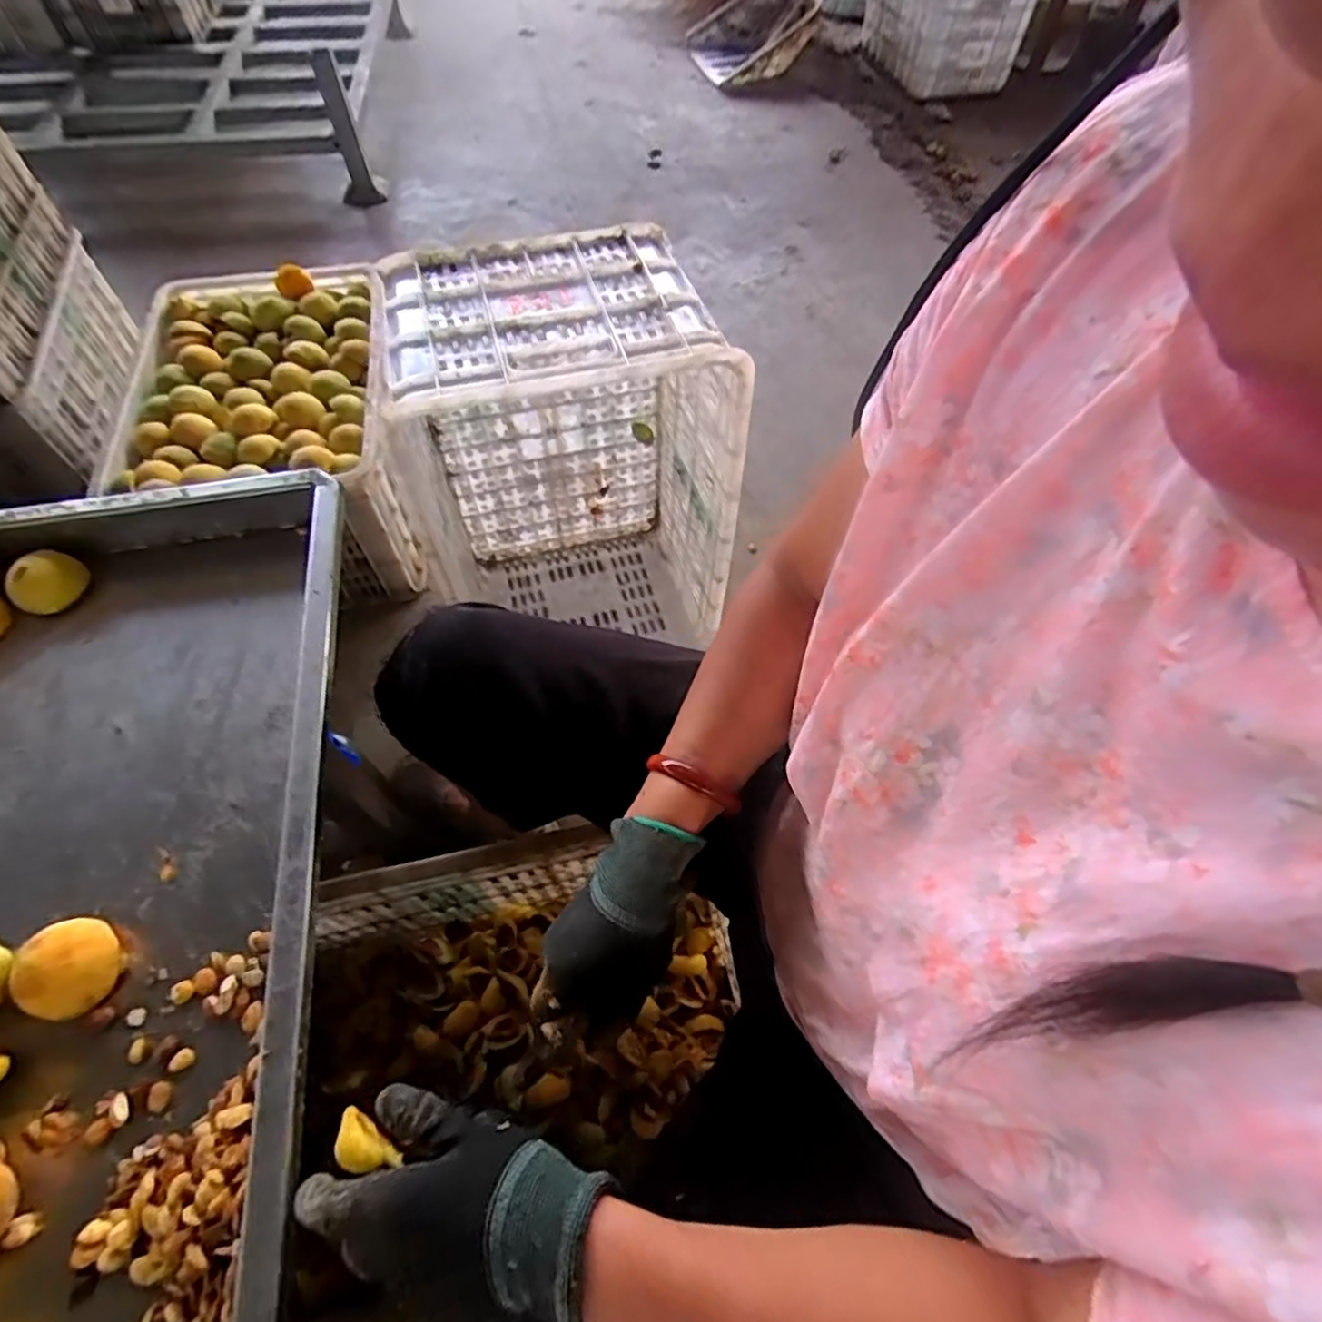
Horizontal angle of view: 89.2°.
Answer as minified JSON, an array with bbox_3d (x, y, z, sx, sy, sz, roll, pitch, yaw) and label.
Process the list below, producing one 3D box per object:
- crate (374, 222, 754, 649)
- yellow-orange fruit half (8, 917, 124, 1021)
[{"bbox_3d":[-0.116,-0.232,0.893,0.355,0.511,0.273,-11,60,-7],"label":"crate"},{"bbox_3d":[-0.391,0.203,0.445,0.048,0.037,0.059,6,59,3],"label":"yellow-orange fruit half"}]

